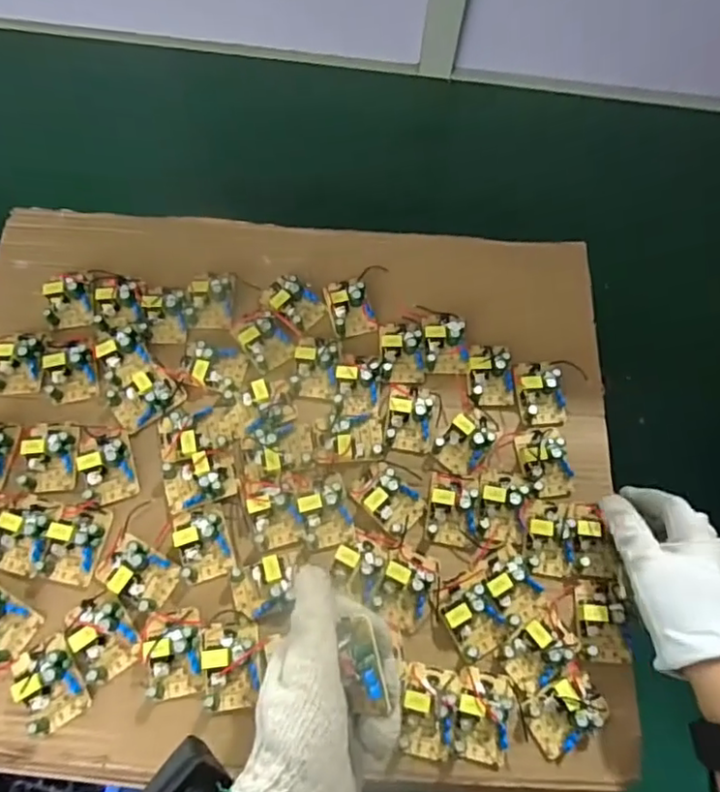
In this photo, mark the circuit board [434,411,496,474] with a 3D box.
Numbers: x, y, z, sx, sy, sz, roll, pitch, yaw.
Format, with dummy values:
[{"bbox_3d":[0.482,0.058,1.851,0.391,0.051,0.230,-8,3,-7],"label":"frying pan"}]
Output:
[{"bbox_3d":[0.081,0.033,0.448,0.033,0.012,0.053,39,71,12],"label":"circuit board"}]

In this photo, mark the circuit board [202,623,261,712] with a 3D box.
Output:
[{"bbox_3d":[-0.083,0.173,0.382,0.035,0.013,0.050,-3,68,-4],"label":"circuit board"}]

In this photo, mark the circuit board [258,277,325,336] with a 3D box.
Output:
[{"bbox_3d":[-0.056,-0.078,0.488,0.050,0.016,0.039,33,70,10],"label":"circuit board"}]

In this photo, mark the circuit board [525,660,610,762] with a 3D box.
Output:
[{"bbox_3d":[0.133,0.202,0.381,0.052,0.014,0.037,-28,72,-14],"label":"circuit board"}]

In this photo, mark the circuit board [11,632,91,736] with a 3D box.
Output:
[{"bbox_3d":[-0.197,0.182,0.374,0.035,0.017,0.051,-23,70,-12],"label":"circuit board"}]

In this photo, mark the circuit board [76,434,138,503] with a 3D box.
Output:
[{"bbox_3d":[-0.183,0.051,0.428,0.035,0.014,0.050,-15,69,-9],"label":"circuit board"}]

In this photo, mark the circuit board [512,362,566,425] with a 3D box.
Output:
[{"bbox_3d":[0.142,-0.006,0.465,0.035,0.014,0.052,-4,68,-5],"label":"circuit board"}]

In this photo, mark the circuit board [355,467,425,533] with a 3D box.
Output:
[{"bbox_3d":[0.022,0.074,0.427,0.039,0.011,0.034,37,70,12],"label":"circuit board"}]

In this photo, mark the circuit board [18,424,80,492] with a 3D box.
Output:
[{"bbox_3d":[-0.223,0.043,0.429,0.036,0.014,0.050,-4,68,-5],"label":"circuit board"}]

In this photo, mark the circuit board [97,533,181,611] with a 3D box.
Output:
[{"bbox_3d":[-0.150,0.119,0.401,0.048,0.017,0.035,28,69,8],"label":"circuit board"}]

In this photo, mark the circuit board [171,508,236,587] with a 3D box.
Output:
[{"bbox_3d":[-0.109,0.101,0.409,0.033,0.013,0.047,-17,69,-10],"label":"circuit board"}]

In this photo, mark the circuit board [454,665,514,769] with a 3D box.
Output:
[{"bbox_3d":[0.079,0.205,0.379,0.035,0.014,0.053,12,67,2],"label":"circuit board"}]

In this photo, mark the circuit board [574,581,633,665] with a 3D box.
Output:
[{"bbox_3d":[0.167,0.151,0.402,0.032,0.014,0.052,4,67,-2],"label":"circuit board"}]

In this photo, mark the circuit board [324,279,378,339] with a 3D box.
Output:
[{"bbox_3d":[-0.008,-0.076,0.490,0.034,0.016,0.052,-13,69,-9],"label":"circuit board"}]

